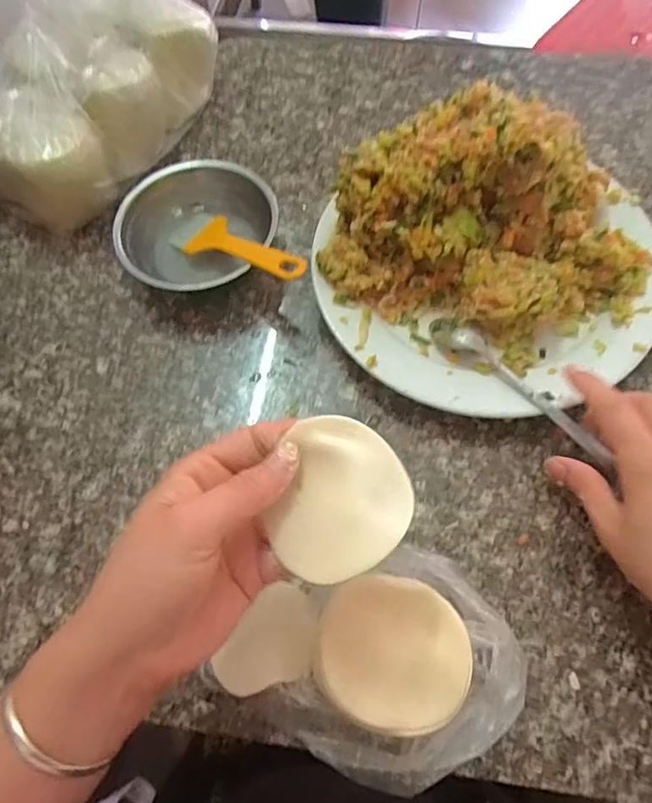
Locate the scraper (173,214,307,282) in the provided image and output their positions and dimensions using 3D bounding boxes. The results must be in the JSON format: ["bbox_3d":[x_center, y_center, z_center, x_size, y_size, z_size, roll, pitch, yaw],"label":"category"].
[{"bbox_3d":[-0.064,-0.115,0.413,0.129,0.009,0.039,27,69,34],"label":"scraper"}]

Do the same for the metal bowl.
[{"bbox_3d":[-0.097,-0.132,0.428,0.111,0.053,0.097,20,67,11],"label":"metal bowl"}]

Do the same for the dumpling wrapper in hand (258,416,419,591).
[{"bbox_3d":[0.007,0.044,0.240,0.056,0.021,0.066,18,69,9],"label":"dumpling wrapper in hand"}]

